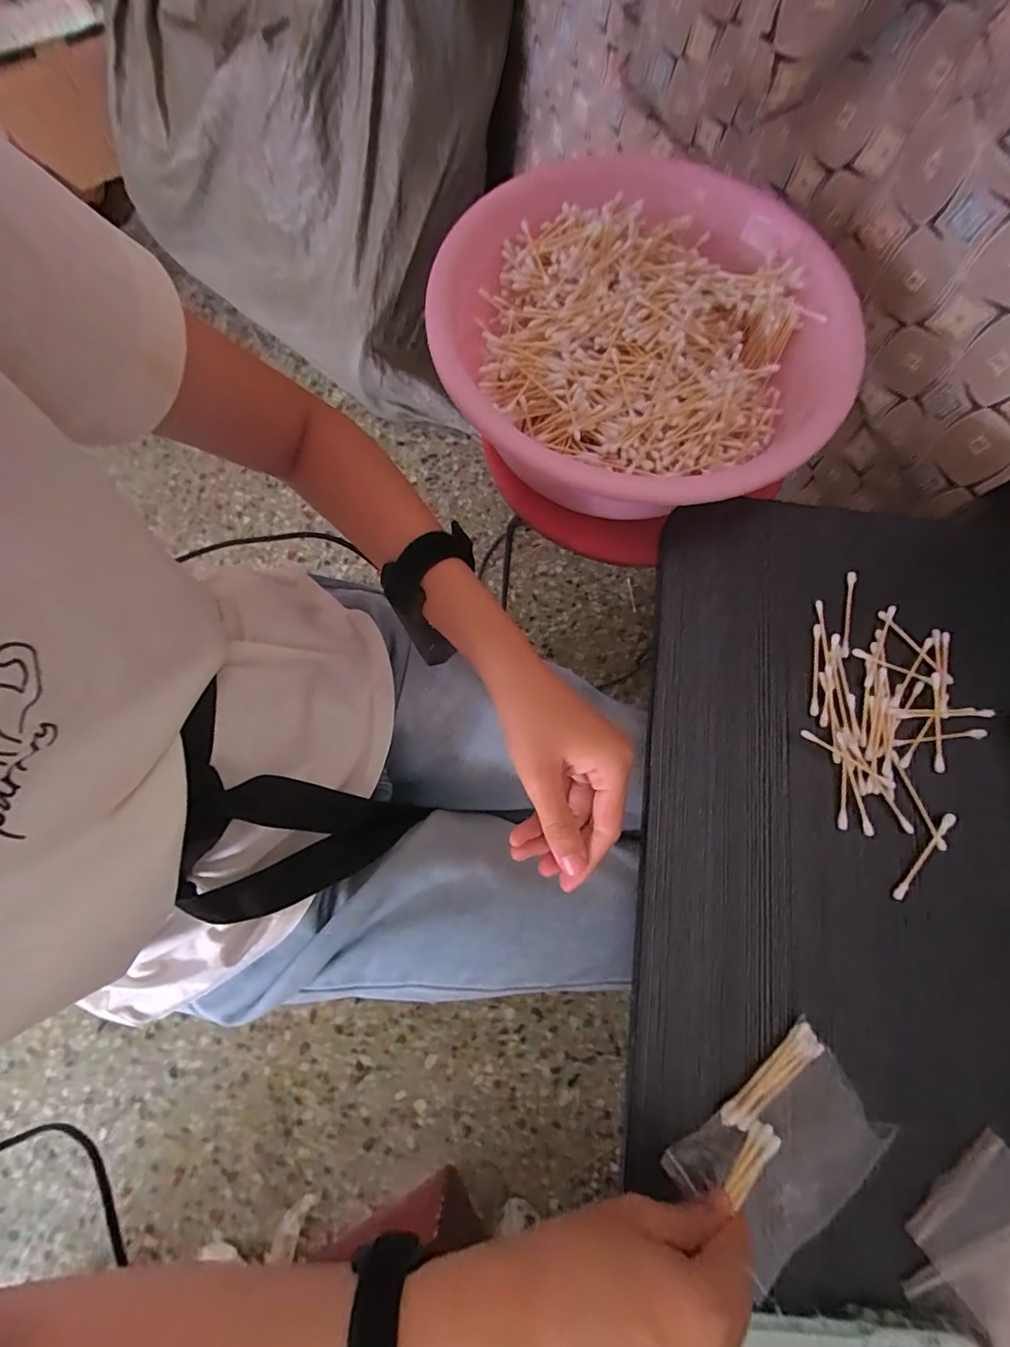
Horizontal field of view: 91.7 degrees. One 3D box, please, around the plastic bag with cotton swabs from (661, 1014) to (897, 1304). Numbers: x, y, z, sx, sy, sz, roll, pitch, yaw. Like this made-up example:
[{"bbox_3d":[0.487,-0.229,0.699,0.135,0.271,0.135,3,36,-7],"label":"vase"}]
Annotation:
[{"bbox_3d":[0.161,0.274,0.279,0.113,0.019,0.076,-36,78,-10],"label":"plastic bag with cotton swabs"}]

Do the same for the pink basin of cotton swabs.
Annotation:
[{"bbox_3d":[0.108,-0.279,0.428,0.330,0.093,0.342,0,74,-1],"label":"pink basin of cotton swabs"}]

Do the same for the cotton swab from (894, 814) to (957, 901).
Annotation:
[{"bbox_3d":[0.279,0.122,0.326,0.007,0.006,0.069,40,77,10],"label":"cotton swab"}]

